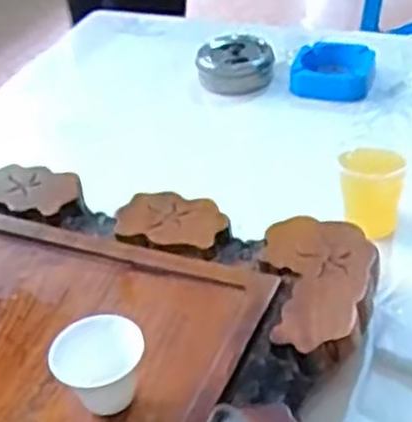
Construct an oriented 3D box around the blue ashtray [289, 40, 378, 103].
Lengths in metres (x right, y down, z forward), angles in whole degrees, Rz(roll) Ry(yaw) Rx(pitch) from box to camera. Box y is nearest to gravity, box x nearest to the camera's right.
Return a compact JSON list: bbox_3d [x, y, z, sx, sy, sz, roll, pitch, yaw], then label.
[{"bbox_3d":[0.157,-0.170,0.959,0.099,0.033,0.102,3,37,13],"label":"blue ashtray"}]

